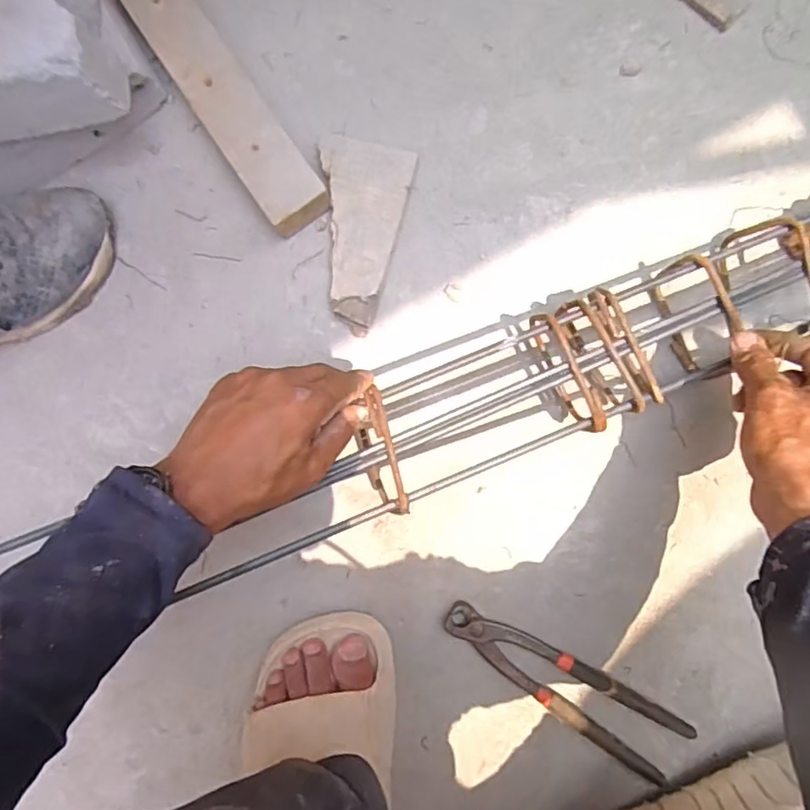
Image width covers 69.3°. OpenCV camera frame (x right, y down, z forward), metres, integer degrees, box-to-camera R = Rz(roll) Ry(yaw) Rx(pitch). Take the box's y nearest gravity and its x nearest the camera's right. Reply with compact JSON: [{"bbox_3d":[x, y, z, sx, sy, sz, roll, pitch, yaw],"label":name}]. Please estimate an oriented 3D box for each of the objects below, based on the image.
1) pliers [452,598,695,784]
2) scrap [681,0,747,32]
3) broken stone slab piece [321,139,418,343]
[{"bbox_3d":[0.135,0.236,0.503,0.217,0.020,0.053,32,87,7],"label":"pliers"},{"bbox_3d":[0.280,-0.366,0.532,0.035,0.007,0.053,-41,83,-1],"label":"scrap"},{"bbox_3d":[-0.049,-0.156,0.530,0.083,0.025,0.163,14,85,6],"label":"broken stone slab piece"}]

